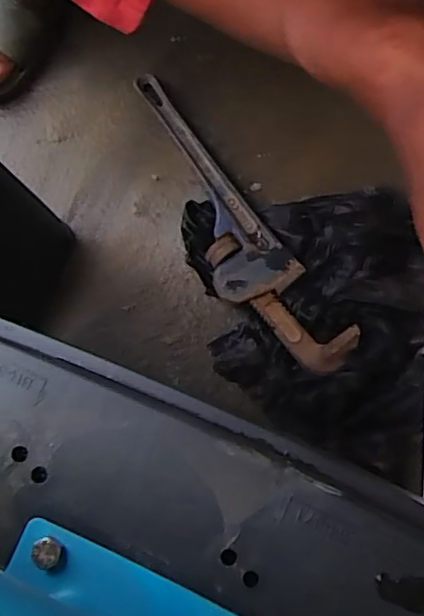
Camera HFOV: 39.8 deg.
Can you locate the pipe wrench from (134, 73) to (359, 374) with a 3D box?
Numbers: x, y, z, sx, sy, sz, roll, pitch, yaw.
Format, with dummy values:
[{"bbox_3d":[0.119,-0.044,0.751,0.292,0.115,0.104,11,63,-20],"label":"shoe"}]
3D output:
[{"bbox_3d":[0.006,-0.066,0.450,0.060,0.030,0.274,-33,83,-5],"label":"pipe wrench"}]

